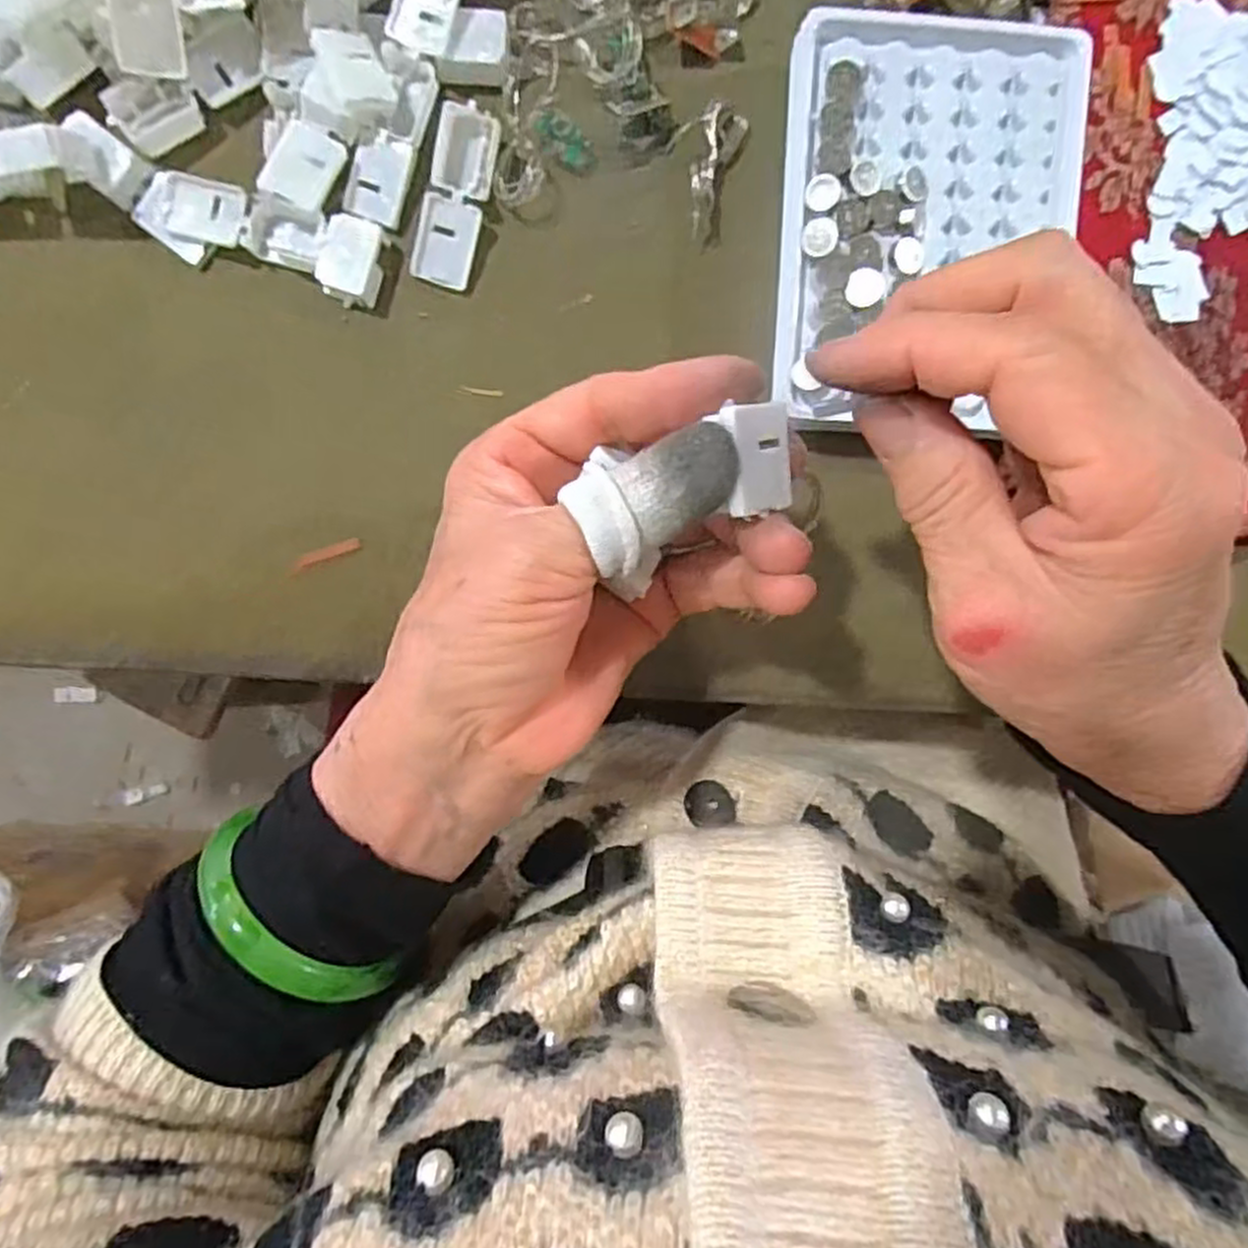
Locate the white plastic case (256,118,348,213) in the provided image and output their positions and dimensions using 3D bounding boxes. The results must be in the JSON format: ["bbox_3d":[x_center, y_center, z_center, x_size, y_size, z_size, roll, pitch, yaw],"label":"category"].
[{"bbox_3d":[-0.108,-0.152,0.261,0.021,0.009,0.027,26,83,-10],"label":"white plastic case"}]

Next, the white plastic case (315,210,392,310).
[{"bbox_3d":[-0.093,-0.125,0.267,0.018,0.015,0.027,18,96,-5],"label":"white plastic case"}]

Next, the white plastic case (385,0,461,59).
[{"bbox_3d":[-0.065,-0.204,0.256,0.020,0.006,0.029,20,96,-5],"label":"white plastic case"}]

